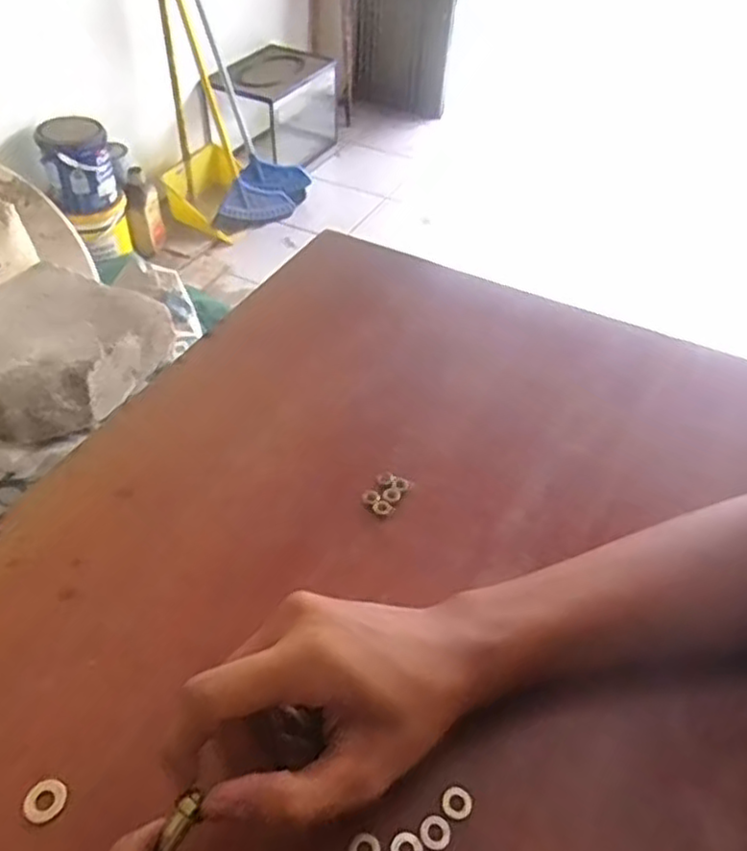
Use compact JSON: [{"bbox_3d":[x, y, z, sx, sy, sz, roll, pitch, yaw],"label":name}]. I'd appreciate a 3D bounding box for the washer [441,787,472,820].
[{"bbox_3d":[0.037,0.167,0.303,0.013,0.004,0.013,2,46,-2],"label":"washer"}]

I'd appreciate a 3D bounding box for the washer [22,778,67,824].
[{"bbox_3d":[-0.142,0.162,0.297,0.016,0.004,0.017,2,46,-2],"label":"washer"}]

